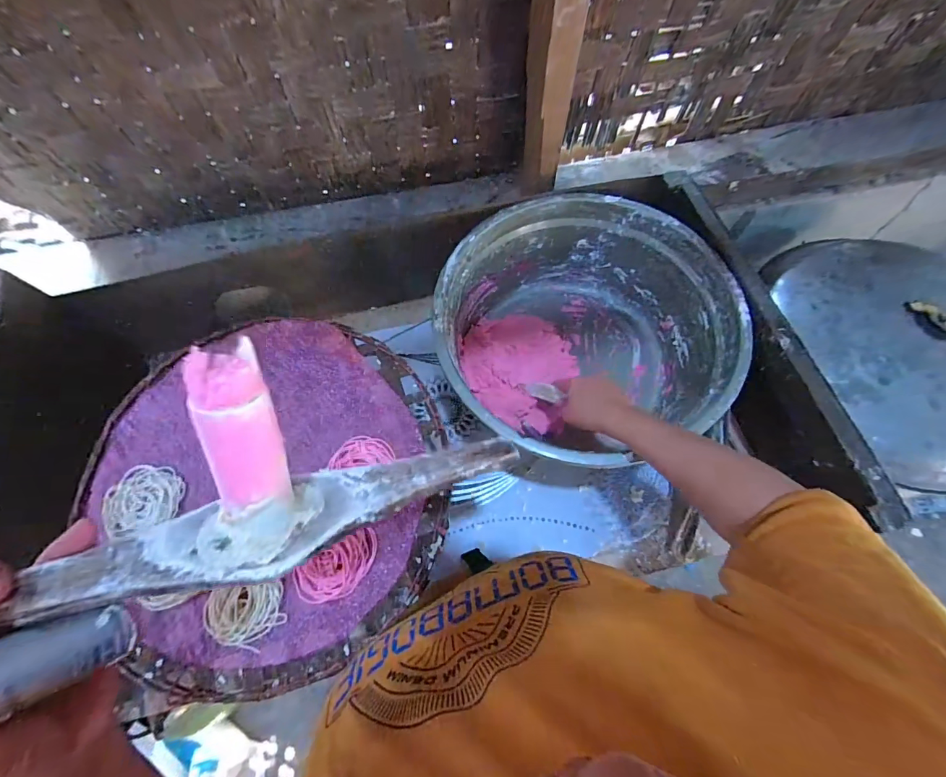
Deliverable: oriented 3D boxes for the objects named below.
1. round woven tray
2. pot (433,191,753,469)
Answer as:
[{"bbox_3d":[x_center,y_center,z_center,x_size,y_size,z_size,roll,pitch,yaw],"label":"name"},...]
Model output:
[{"bbox_3d":[-0.212,0.099,0.435,0.357,0.015,0.361,-1,68,1],"label":"round woven tray"},{"bbox_3d":[0.163,-0.080,0.628,0.386,0.160,0.387,-1,68,1],"label":"pot"}]

